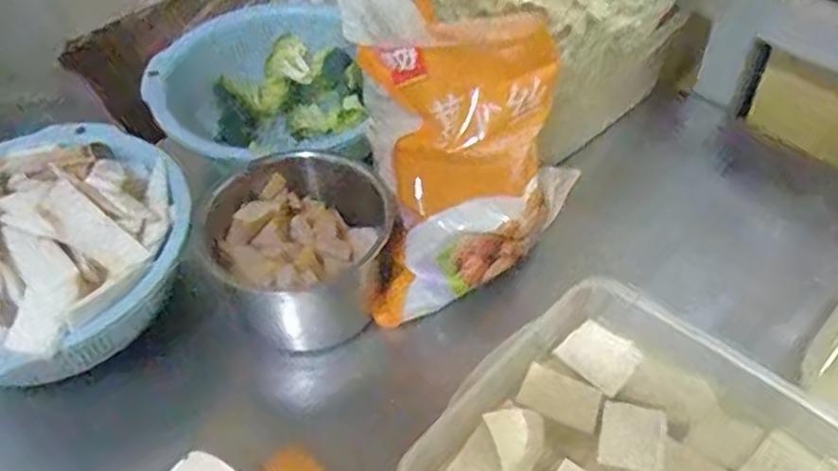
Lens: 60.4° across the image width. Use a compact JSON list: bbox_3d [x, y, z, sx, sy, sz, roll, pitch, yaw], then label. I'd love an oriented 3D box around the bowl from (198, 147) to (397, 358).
[{"bbox_3d":[-0.085,0.009,0.543,0.138,0.087,0.120,-36,56,-26],"label":"bowl"}]

